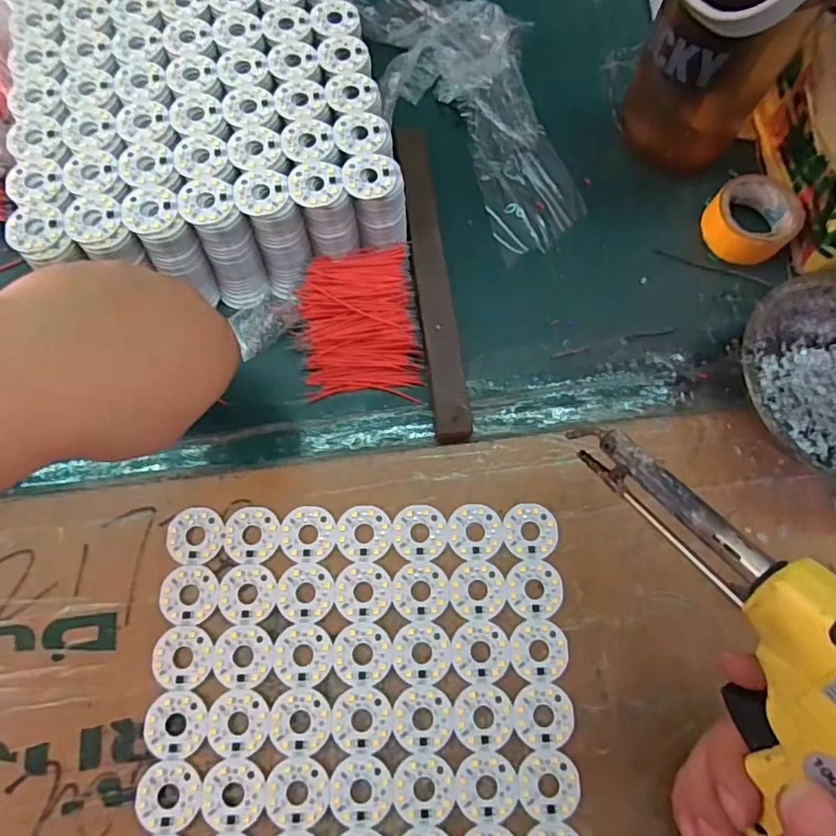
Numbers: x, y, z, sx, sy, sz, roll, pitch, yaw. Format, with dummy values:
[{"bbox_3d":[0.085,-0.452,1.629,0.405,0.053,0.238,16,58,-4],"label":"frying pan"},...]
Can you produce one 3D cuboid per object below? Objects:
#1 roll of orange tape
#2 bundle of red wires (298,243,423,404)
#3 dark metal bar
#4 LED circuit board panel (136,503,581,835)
[{"bbox_3d":[0.220,-0.132,0.360,0.057,0.025,0.055,0,73,-1],"label":"roll of orange tape"},{"bbox_3d":[-0.036,-0.059,0.335,0.067,0.019,0.091,-5,73,-3],"label":"bundle of red wires"},{"bbox_3d":[0.008,-0.093,0.347,0.020,0.015,0.220,-6,73,-3],"label":"dark metal bar"},{"bbox_3d":[-0.028,0.152,0.275,0.209,0.004,0.206,-1,73,-1],"label":"LED circuit board panel"}]

